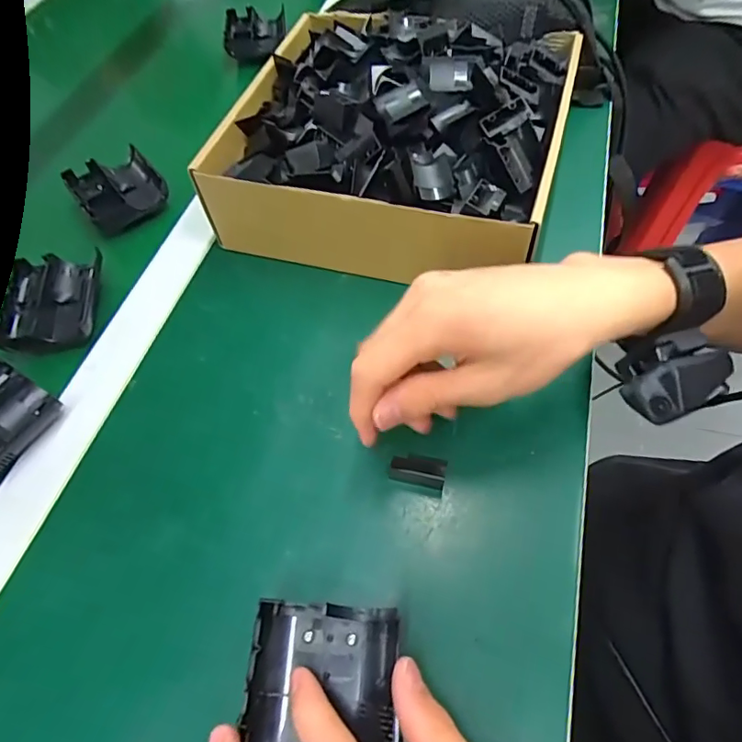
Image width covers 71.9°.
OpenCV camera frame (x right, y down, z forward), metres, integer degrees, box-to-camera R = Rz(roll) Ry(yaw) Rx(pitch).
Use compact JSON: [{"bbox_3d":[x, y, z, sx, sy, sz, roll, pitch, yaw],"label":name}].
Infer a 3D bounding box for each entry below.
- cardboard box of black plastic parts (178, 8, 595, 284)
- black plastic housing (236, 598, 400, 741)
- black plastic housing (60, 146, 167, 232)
[{"bbox_3d":[0.015,-0.185,0.403,0.251,0.096,0.229,14,59,13],"label":"cardboard box of black plastic parts"},{"bbox_3d":[-0.021,0.148,0.231,0.066,0.020,0.077,0,57,5],"label":"black plastic housing"},{"bbox_3d":[-0.216,-0.156,0.438,0.065,0.020,0.083,-35,61,-17],"label":"black plastic housing"}]

